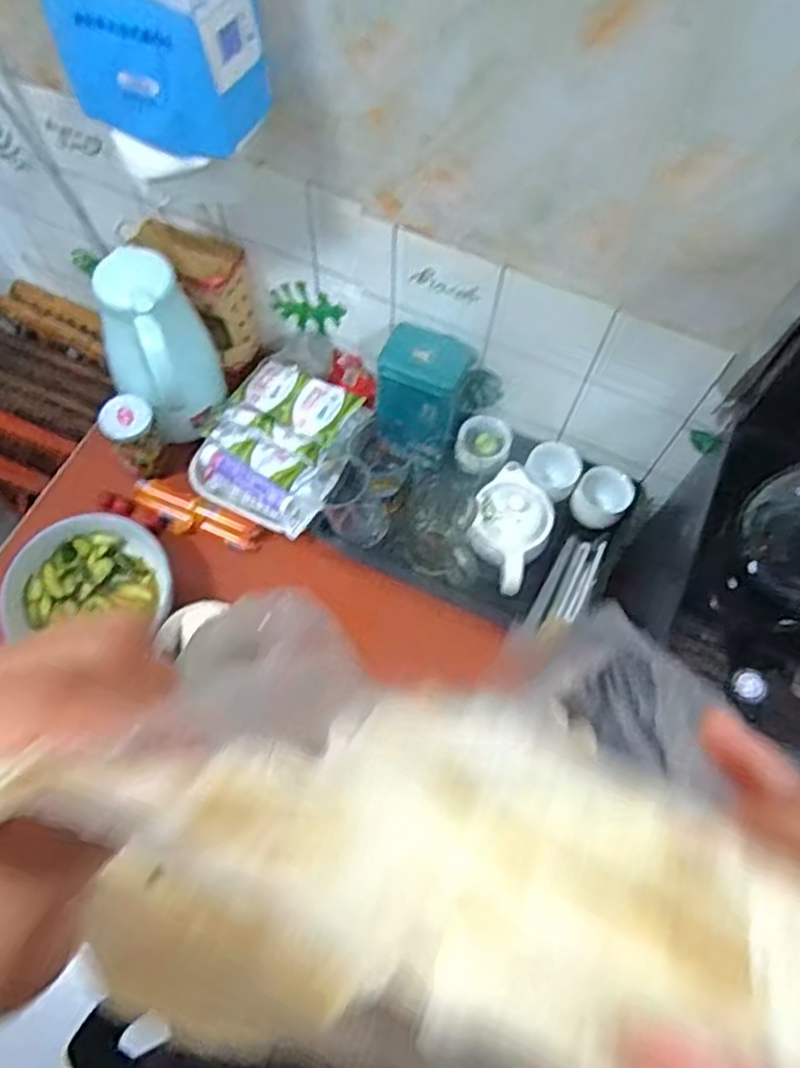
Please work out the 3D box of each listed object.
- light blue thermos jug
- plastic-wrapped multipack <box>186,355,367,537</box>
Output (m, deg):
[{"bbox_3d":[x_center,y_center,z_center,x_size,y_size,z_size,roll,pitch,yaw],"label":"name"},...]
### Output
[{"bbox_3d":[-0.280,-0.211,0.858,0.114,0.211,0.118,0,67,-1],"label":"light blue thermos jug"},{"bbox_3d":[-0.159,-0.121,0.925,0.184,0.049,0.203,24,69,9],"label":"plastic-wrapped multipack"}]

